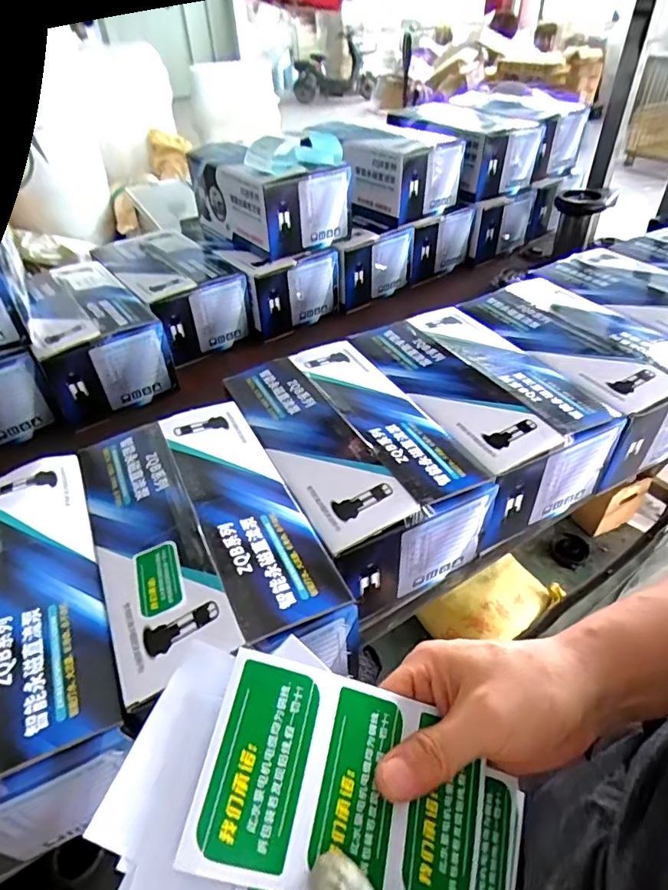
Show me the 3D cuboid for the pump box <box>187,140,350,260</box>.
[{"bbox_3d":[-0.167,-0.605,1.248,0.238,0.195,0.382,-24,46,-21],"label":"pump box"}]

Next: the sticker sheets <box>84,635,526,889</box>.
[{"bbox_3d":[0.001,0.195,0.260,0.216,0.026,0.134,32,59,-10],"label":"sticker sheets"}]

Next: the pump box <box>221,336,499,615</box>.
[{"bbox_3d":[0.017,0.022,0.771,0.240,0.157,0.393,-23,46,-19],"label":"pump box"}]

